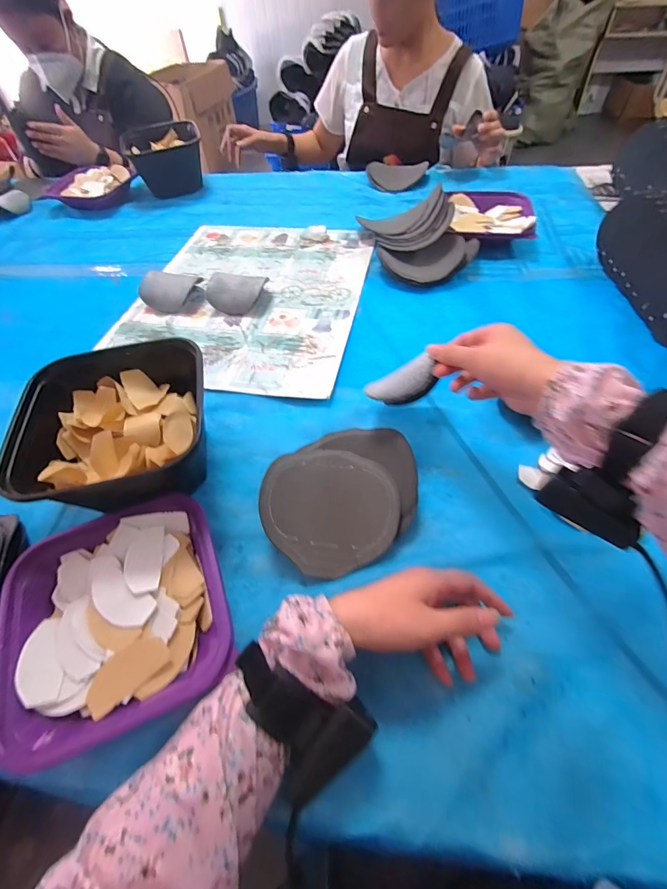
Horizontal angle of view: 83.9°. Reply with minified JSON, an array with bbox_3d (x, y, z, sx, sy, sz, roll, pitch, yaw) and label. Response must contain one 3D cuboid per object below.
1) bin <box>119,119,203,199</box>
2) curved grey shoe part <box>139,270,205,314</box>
[{"bbox_3d":[-0.428,-0.733,0.956,0.181,0.117,0.151,-21,55,-11],"label":"bin"},{"bbox_3d":[-0.282,-0.268,0.644,0.095,0.048,0.084,12,55,13],"label":"curved grey shoe part"}]

